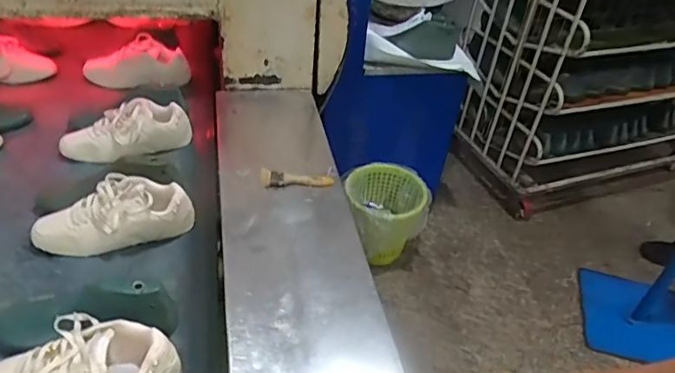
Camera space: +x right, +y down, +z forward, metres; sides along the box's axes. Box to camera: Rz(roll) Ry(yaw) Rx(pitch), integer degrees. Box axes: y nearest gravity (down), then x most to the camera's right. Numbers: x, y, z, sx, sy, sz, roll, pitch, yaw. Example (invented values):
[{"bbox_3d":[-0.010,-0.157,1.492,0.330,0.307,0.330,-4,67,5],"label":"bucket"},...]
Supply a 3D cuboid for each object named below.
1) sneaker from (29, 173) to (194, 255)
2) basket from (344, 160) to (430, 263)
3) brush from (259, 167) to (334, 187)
[{"bbox_3d":[-0.386,0.043,0.870,0.260,0.084,0.099,-4,41,-14],"label":"sneaker"},{"bbox_3d":[0.157,0.118,1.741,0.311,0.295,0.244,5,40,-2],"label":"basket"},{"bbox_3d":[-0.079,-0.016,0.989,0.139,0.018,0.037,1,40,-7],"label":"brush"}]

